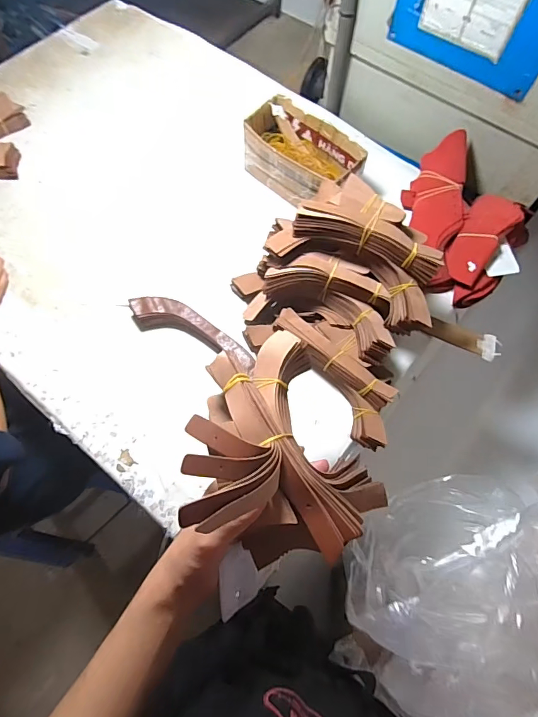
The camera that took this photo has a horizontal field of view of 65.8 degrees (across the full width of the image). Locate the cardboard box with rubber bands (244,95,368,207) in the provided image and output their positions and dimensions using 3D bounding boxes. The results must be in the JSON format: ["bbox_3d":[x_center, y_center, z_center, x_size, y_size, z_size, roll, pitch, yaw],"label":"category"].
[{"bbox_3d":[0.057,-0.339,0.708,0.114,0.084,0.197,-42,75,-17],"label":"cardboard box with rubber bands"}]

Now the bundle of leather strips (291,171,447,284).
[{"bbox_3d":[0.135,-0.169,0.530,0.189,0.048,0.092,28,69,9],"label":"bundle of leather strips"}]

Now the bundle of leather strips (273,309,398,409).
[{"bbox_3d":[0.089,0.002,0.583,0.191,0.039,0.029,39,71,13],"label":"bundle of leather strips"}]

